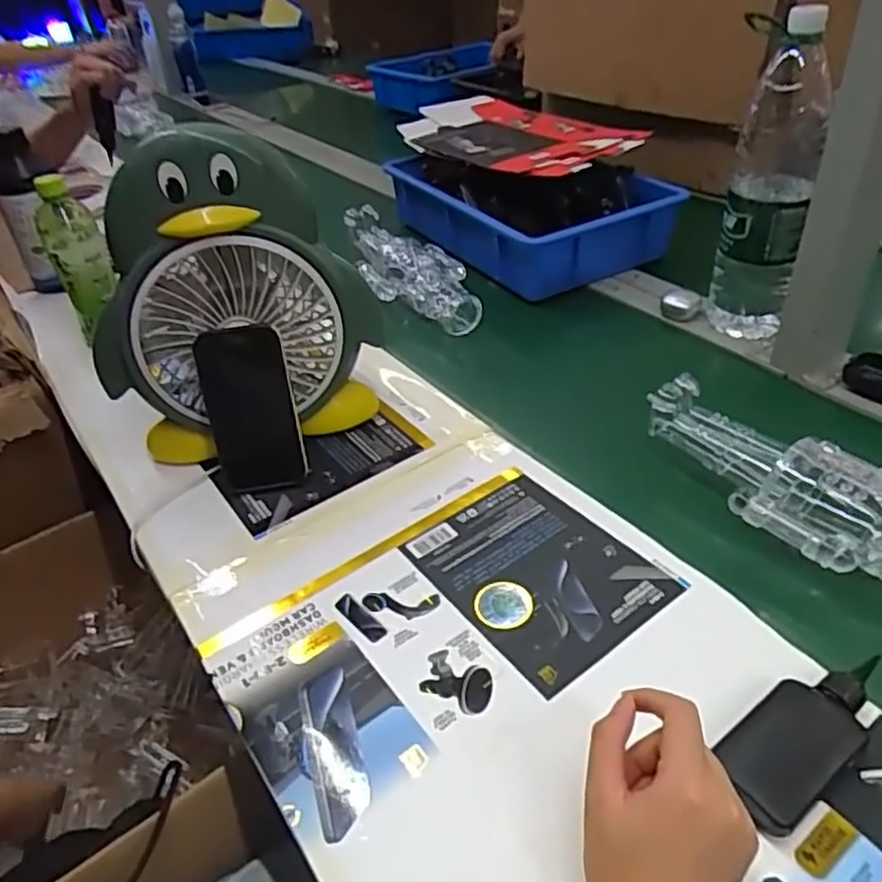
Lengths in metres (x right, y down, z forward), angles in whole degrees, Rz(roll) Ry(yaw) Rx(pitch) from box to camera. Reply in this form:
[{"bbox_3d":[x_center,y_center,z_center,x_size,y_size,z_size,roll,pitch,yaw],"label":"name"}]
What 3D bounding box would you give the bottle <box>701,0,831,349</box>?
[{"bbox_3d":[0.348,-0.264,0.748,0.087,0.315,0.085,12,42,20],"label":"bottle"}]

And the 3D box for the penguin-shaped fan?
[{"bbox_3d":[-0.190,-0.116,0.645,0.249,0.286,0.073,-10,39,-6],"label":"penguin-shaped fan"}]

